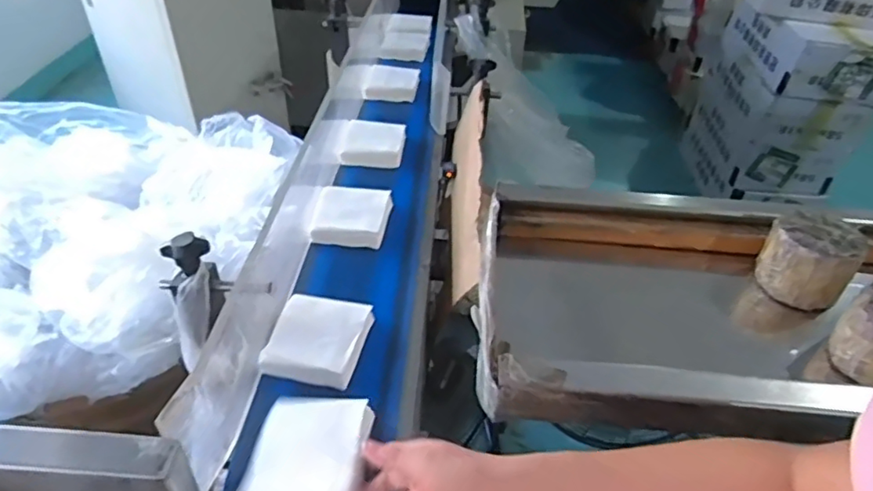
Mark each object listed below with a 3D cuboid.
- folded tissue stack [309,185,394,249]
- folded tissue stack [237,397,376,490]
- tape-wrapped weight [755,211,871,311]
[{"bbox_3d":[-0.115,-0.043,0.801,0.102,0.033,0.107,4,41,1],"label":"folded tissue stack"},{"bbox_3d":[-0.111,0.181,0.508,0.099,0.027,0.103,5,41,2],"label":"folded tissue stack"},{"bbox_3d":[0.413,0.016,0.655,0.088,0.077,0.088,32,48,29],"label":"tape-wrapped weight"}]

